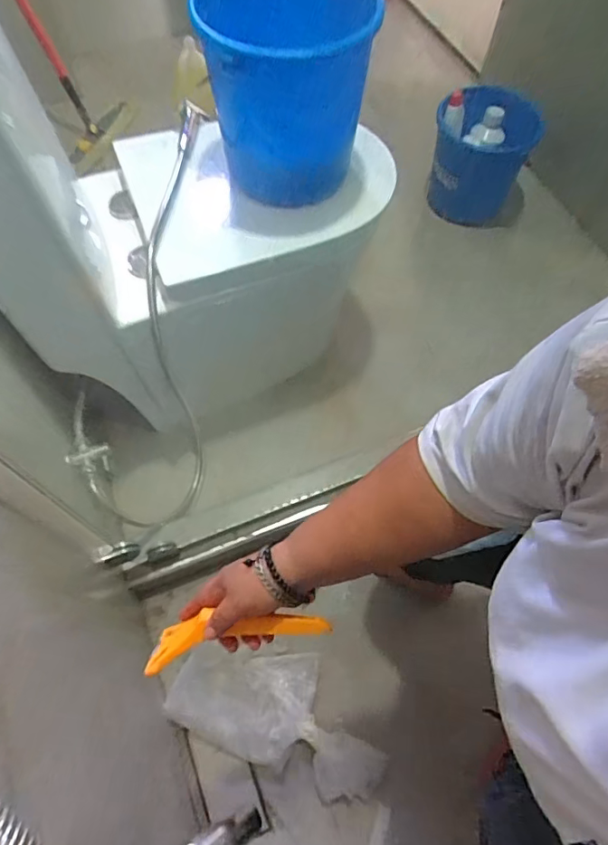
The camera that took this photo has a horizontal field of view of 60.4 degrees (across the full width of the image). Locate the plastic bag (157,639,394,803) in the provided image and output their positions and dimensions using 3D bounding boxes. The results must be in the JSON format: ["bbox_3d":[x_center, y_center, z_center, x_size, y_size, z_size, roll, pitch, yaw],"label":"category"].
[{"bbox_3d":[-0.036,0.500,0.914,0.377,0.052,0.188,20,64,10],"label":"plastic bag"}]

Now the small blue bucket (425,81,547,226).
[{"bbox_3d":[0.441,-0.665,1.319,0.234,0.282,0.246,0,63,-1],"label":"small blue bucket"}]

